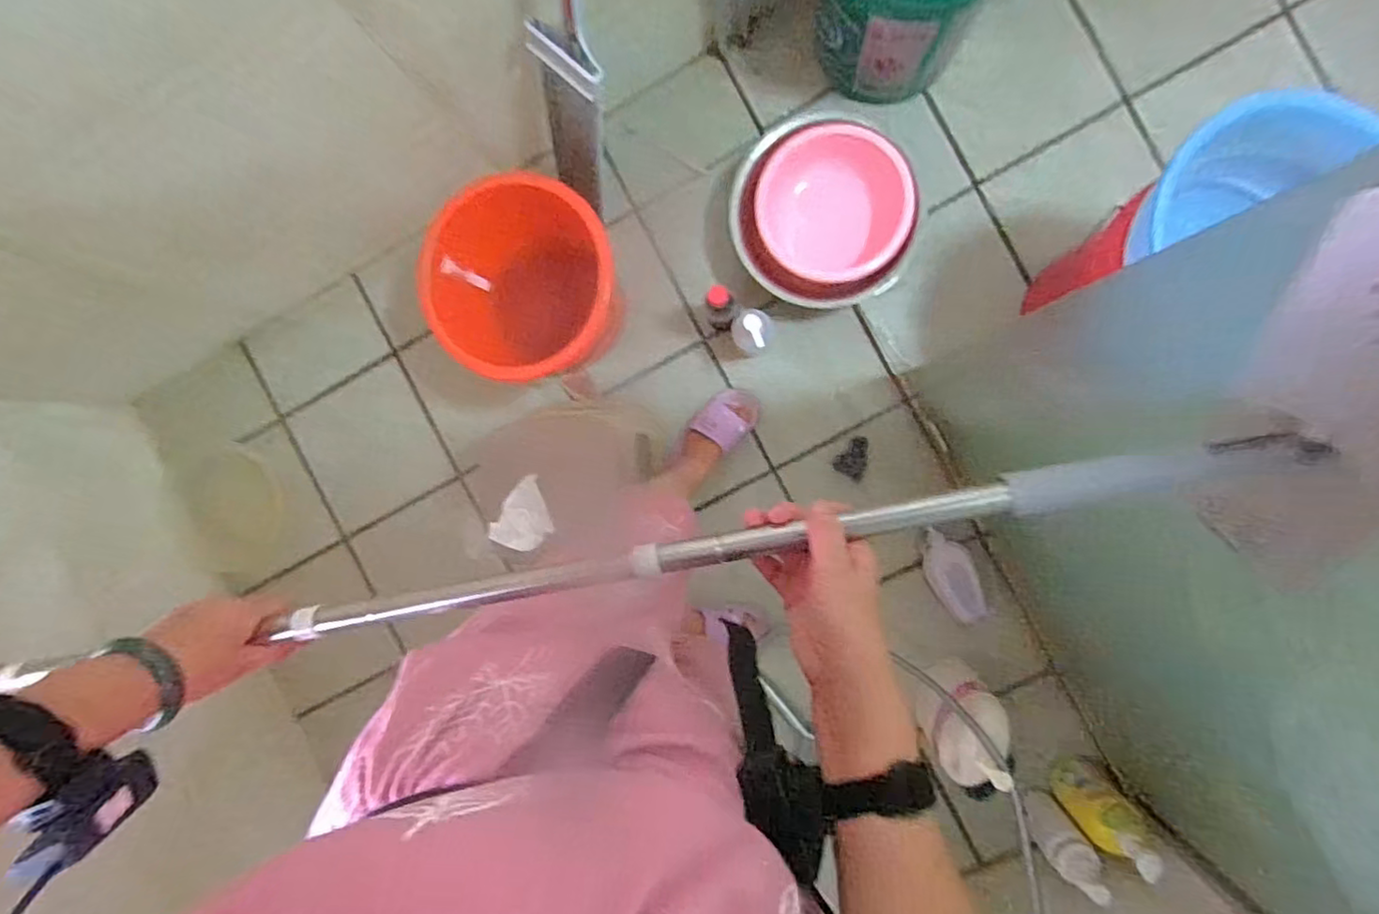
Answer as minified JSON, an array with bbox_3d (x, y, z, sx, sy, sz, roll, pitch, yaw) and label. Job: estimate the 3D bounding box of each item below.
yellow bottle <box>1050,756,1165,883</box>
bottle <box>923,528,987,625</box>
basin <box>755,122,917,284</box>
[{"bbox_3d":[0.723,0.615,1.058,0.053,0.215,0.101,20,110,-21],"label":"yellow bottle"},{"bbox_3d":[0.502,0.225,1.165,0.084,0.051,0.183,-21,90,6],"label":"bottle"},{"bbox_3d":[0.271,-0.462,1.166,0.277,0.121,0.259,35,95,4],"label":"basin"}]

